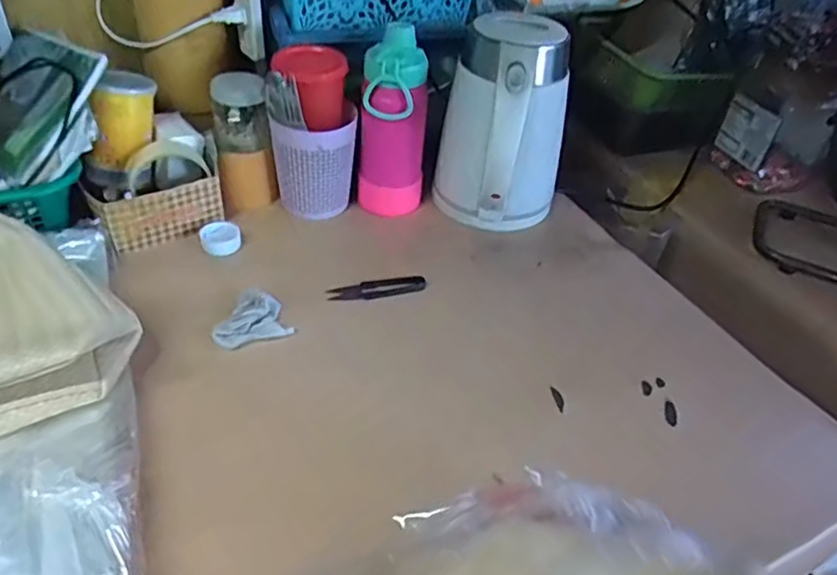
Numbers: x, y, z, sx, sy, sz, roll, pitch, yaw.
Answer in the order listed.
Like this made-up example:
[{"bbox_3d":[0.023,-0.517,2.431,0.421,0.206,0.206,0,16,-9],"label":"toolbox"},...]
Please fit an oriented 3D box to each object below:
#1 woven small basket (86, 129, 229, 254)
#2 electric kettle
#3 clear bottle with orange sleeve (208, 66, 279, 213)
[{"bbox_3d":[-0.281,-0.104,0.675,0.137,0.073,0.084,-18,46,-27],"label":"woven small basket"},{"bbox_3d":[0.103,-0.182,0.715,0.123,0.208,0.150,-17,46,-26],"label":"electric kettle"},{"bbox_3d":[-0.201,-0.166,0.710,0.059,0.138,0.061,-16,45,-25],"label":"clear bottle with orange sleeve"}]

